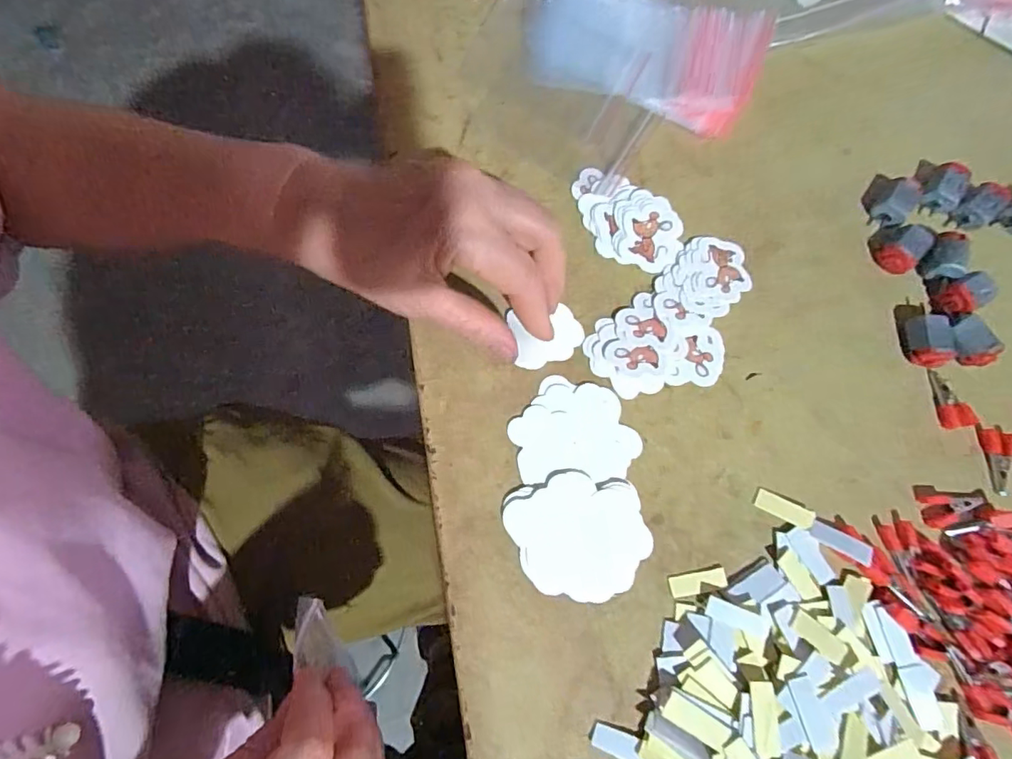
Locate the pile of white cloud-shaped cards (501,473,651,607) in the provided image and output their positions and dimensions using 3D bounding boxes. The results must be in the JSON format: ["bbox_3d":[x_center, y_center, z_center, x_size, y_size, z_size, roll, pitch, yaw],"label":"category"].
[{"bbox_3d":[0.038,0.078,0.267,0.065,0.004,0.061,-19,75,-7],"label":"pile of white cloud-shaped cards"}]

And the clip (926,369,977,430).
[{"bbox_3d":[0.245,0.010,0.296,0.016,0.005,0.033,-10,74,-4],"label":"clip"}]

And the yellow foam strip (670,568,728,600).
[{"bbox_3d":[0.096,0.101,0.264,0.028,0.004,0.010,-10,74,-4],"label":"yellow foam strip"}]

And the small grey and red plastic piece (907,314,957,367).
[{"bbox_3d":[0.238,-0.021,0.300,0.020,0.015,0.028,-1,73,-2],"label":"small grey and red plastic piece"}]

